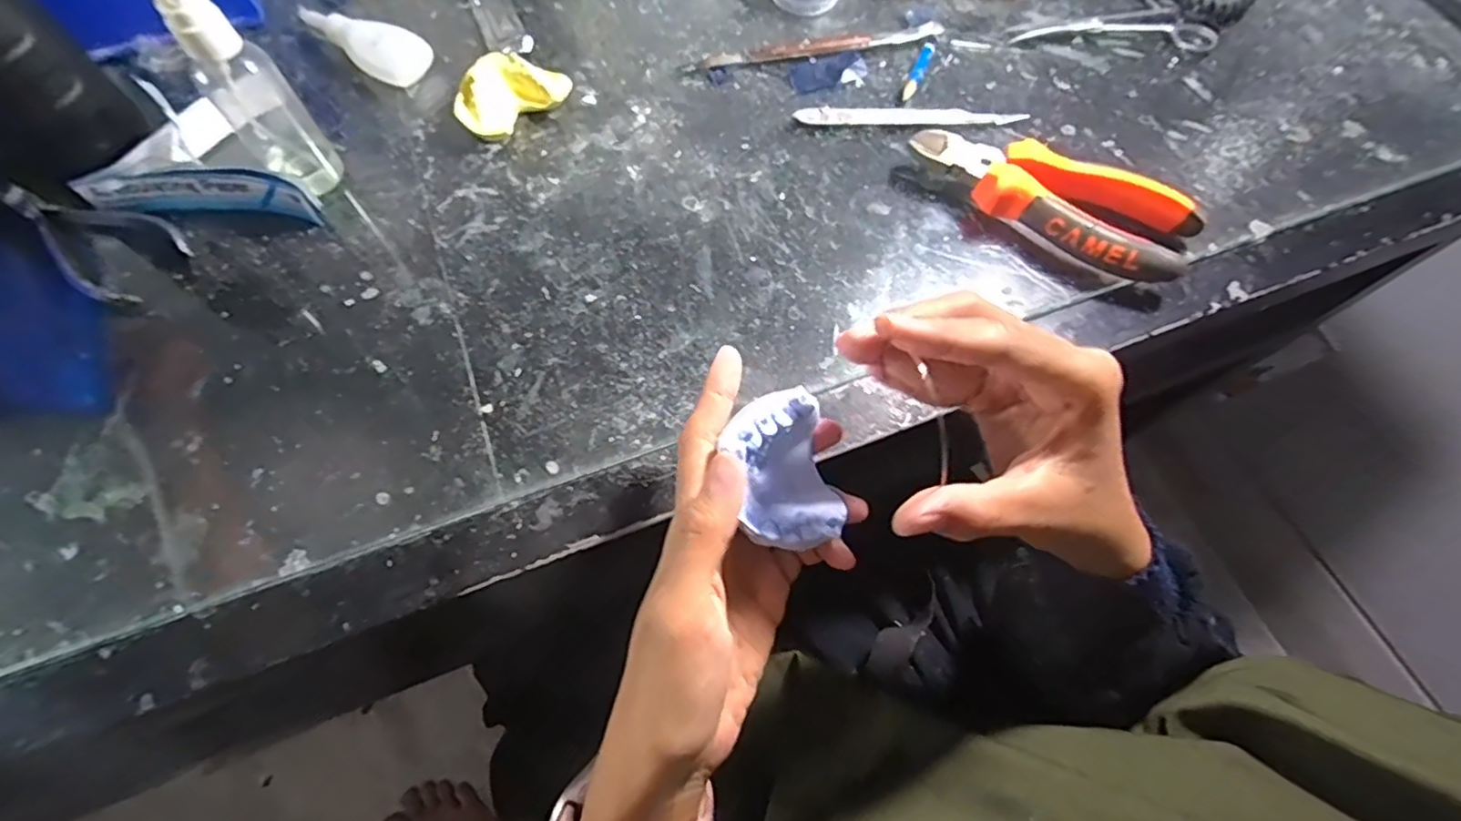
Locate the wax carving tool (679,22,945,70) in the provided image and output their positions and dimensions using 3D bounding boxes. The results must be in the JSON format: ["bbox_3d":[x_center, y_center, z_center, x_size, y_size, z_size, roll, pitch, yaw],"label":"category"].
[{"bbox_3d":[0.054,-0.231,0.405,0.163,0.011,0.012,-10,67,-7],"label":"wax carving tool"}]

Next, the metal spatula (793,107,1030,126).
[{"bbox_3d":[0.109,-0.177,0.384,0.137,0.007,0.013,3,66,-1],"label":"metal spatula"}]

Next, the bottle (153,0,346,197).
[{"bbox_3d":[-0.233,-0.156,0.310,0.029,0.110,0.025,6,66,1],"label":"bottle"}]

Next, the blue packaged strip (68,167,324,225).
[{"bbox_3d":[-0.278,-0.114,0.337,0.113,0.021,0.021,-1,67,-2],"label":"blue packaged strip"}]

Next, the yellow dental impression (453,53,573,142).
[{"bbox_3d":[-0.128,-0.183,0.369,0.063,0.027,0.034,-41,74,-17],"label":"yellow dental impression"}]

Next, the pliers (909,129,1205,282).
[{"bbox_3d":[0.172,-0.115,0.346,0.148,0.027,0.054,28,68,10],"label":"pliers"}]

